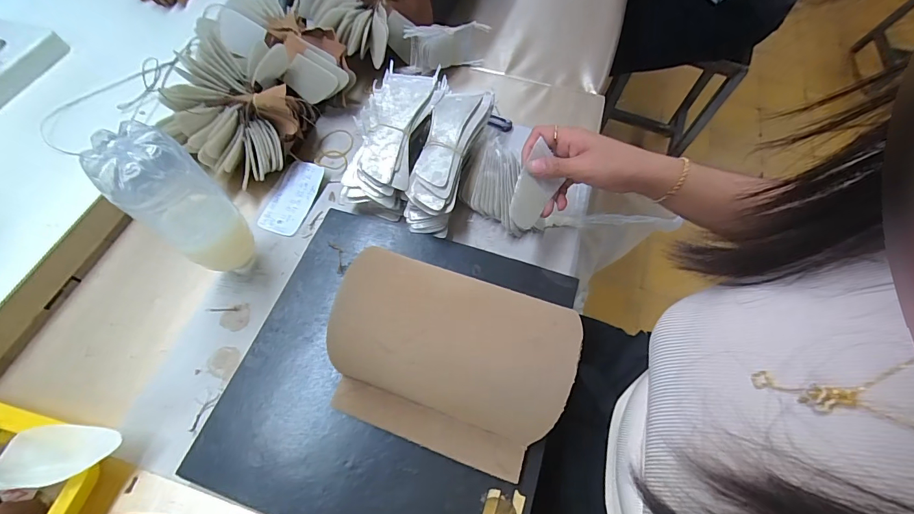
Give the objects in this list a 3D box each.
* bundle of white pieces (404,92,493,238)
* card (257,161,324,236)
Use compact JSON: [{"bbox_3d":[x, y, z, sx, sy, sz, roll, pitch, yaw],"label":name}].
[{"bbox_3d":[-0.014,-0.119,0.497,0.066,0.070,0.192,18,64,6],"label":"bundle of white pieces"},{"bbox_3d":[-0.209,-0.076,0.504,0.051,0.005,0.102,19,72,10],"label":"card"}]

